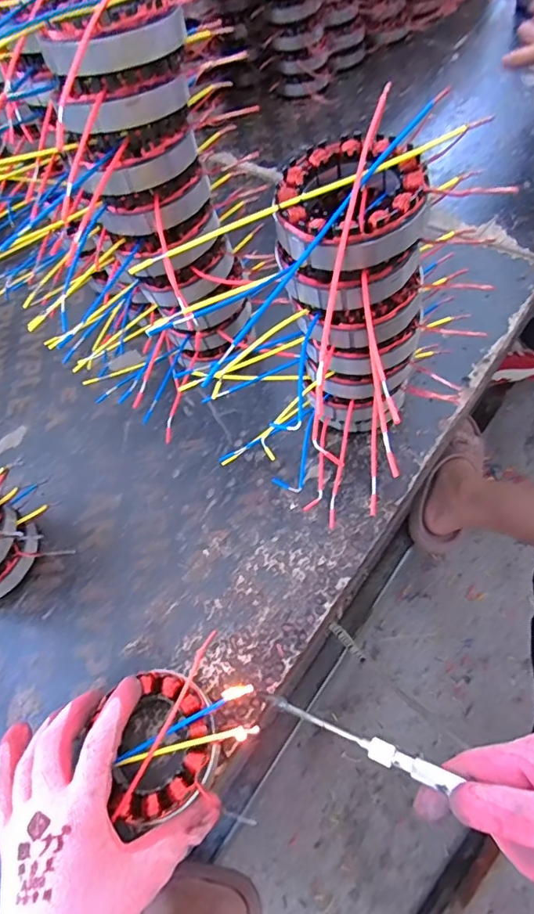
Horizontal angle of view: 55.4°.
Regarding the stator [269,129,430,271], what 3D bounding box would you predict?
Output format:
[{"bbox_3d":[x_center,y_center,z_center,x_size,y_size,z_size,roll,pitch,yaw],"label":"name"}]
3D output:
[{"bbox_3d":[0.045,-0.145,0.290,0.084,0.034,0.096,-18,59,-2],"label":"stator"}]

